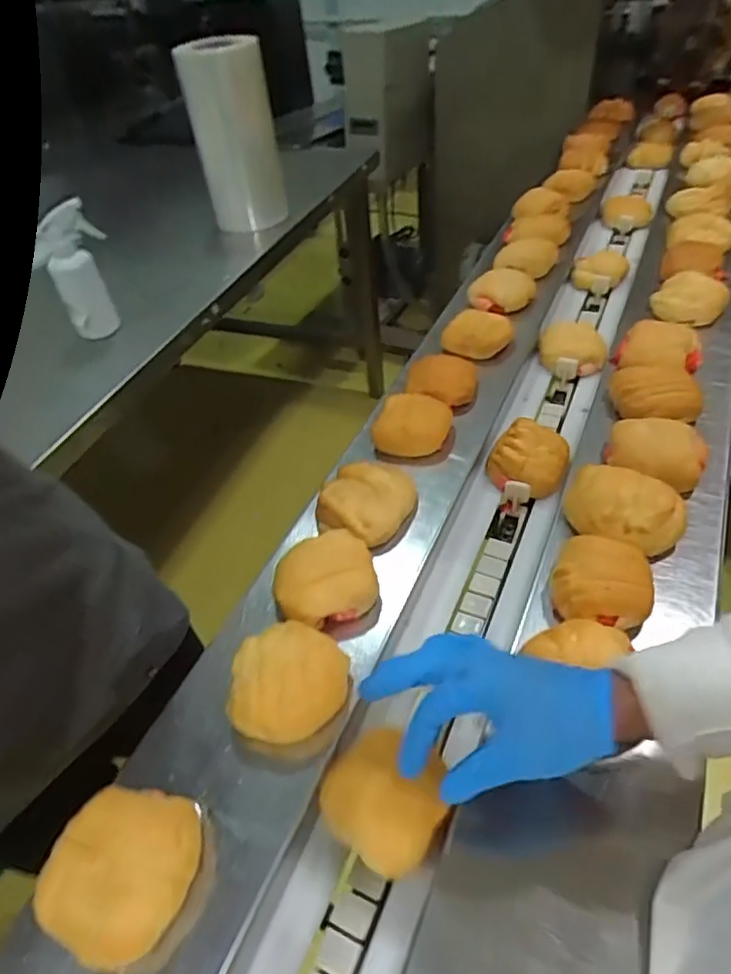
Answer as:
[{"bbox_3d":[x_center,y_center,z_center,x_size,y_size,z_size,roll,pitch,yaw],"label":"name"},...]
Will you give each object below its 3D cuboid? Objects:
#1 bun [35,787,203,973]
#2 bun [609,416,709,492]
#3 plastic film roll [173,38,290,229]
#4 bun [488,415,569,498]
[{"bbox_3d":[-0.165,0.256,0.399,0.089,0.043,0.099,3,47,9],"label":"bun"},{"bbox_3d":[0.314,-0.038,0.635,0.096,0.039,0.104,11,49,17],"label":"bun"},{"bbox_3d":[-0.274,-0.718,1.261,0.171,0.381,0.134,-11,46,-5],"label":"plastic film roll"},{"bbox_3d":[0.196,-0.037,0.703,0.085,0.038,0.088,16,50,20],"label":"bun"}]

